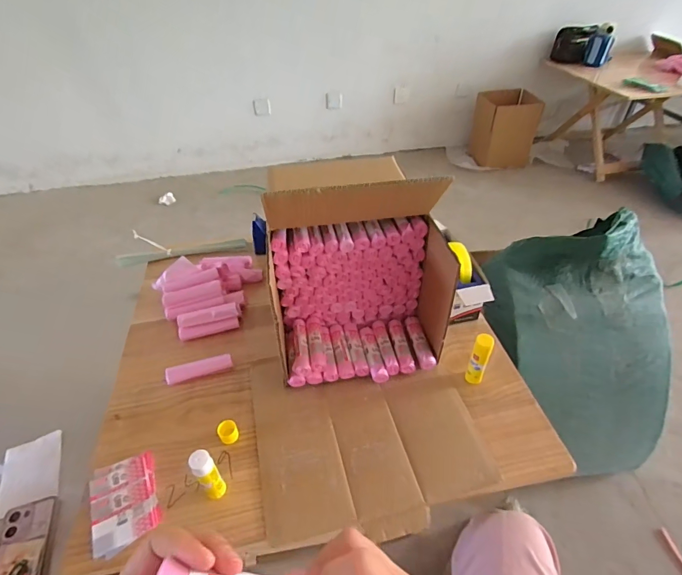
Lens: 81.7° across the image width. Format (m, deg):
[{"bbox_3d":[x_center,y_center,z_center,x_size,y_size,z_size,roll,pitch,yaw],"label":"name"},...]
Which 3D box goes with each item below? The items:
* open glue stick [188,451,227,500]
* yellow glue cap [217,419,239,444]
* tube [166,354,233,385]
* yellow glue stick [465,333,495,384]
[{"bbox_3d":[-0.194,0.276,0.580,0.030,0.100,0.032,-1,42,1],"label":"open glue stick"},{"bbox_3d":[-0.190,0.244,0.665,0.031,0.023,0.032,-1,42,1],"label":"yellow glue cap"},{"bbox_3d":[-0.274,0.156,0.766,0.122,0.019,0.026,-15,44,-14],"label":"tube"},{"bbox_3d":[0.247,0.130,0.708,0.031,0.110,0.031,16,45,19],"label":"yellow glue stick"}]

